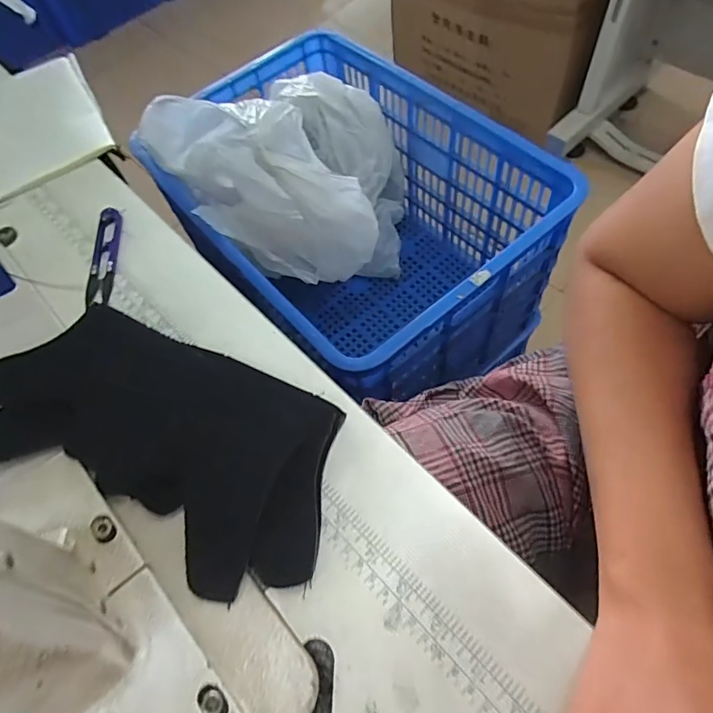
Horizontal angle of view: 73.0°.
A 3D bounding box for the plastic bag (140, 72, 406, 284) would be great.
[{"bbox_3d":[-0.117,-0.274,0.779,0.365,0.298,0.313,0,62,7],"label":"plastic bag"}]

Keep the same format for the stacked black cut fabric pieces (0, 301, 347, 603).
[{"bbox_3d":[-0.127,0.045,0.309,0.246,0.013,0.124,23,64,16],"label":"stacked black cut fabric pieces"}]

